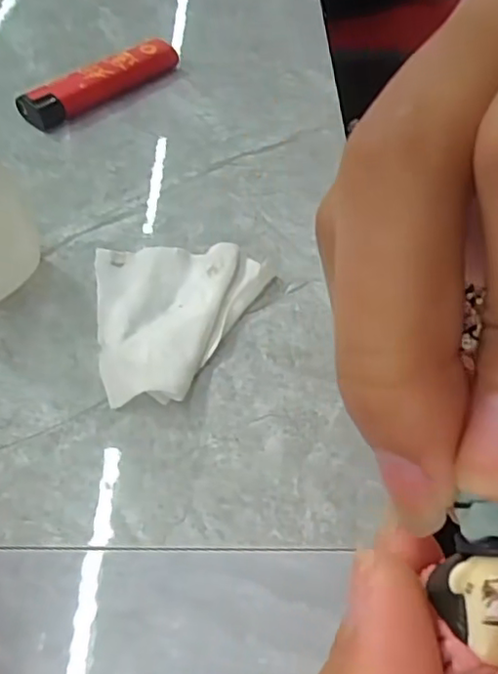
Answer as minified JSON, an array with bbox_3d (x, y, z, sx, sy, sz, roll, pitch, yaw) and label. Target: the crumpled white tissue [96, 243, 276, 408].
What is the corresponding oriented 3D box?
[{"bbox_3d":[-0.019,-0.008,0.191,0.055,0.010,0.064,-5,52,-8],"label":"crumpled white tissue"}]

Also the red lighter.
[{"bbox_3d":[-0.064,-0.113,0.271,0.018,0.013,0.076,38,58,24],"label":"red lighter"}]

